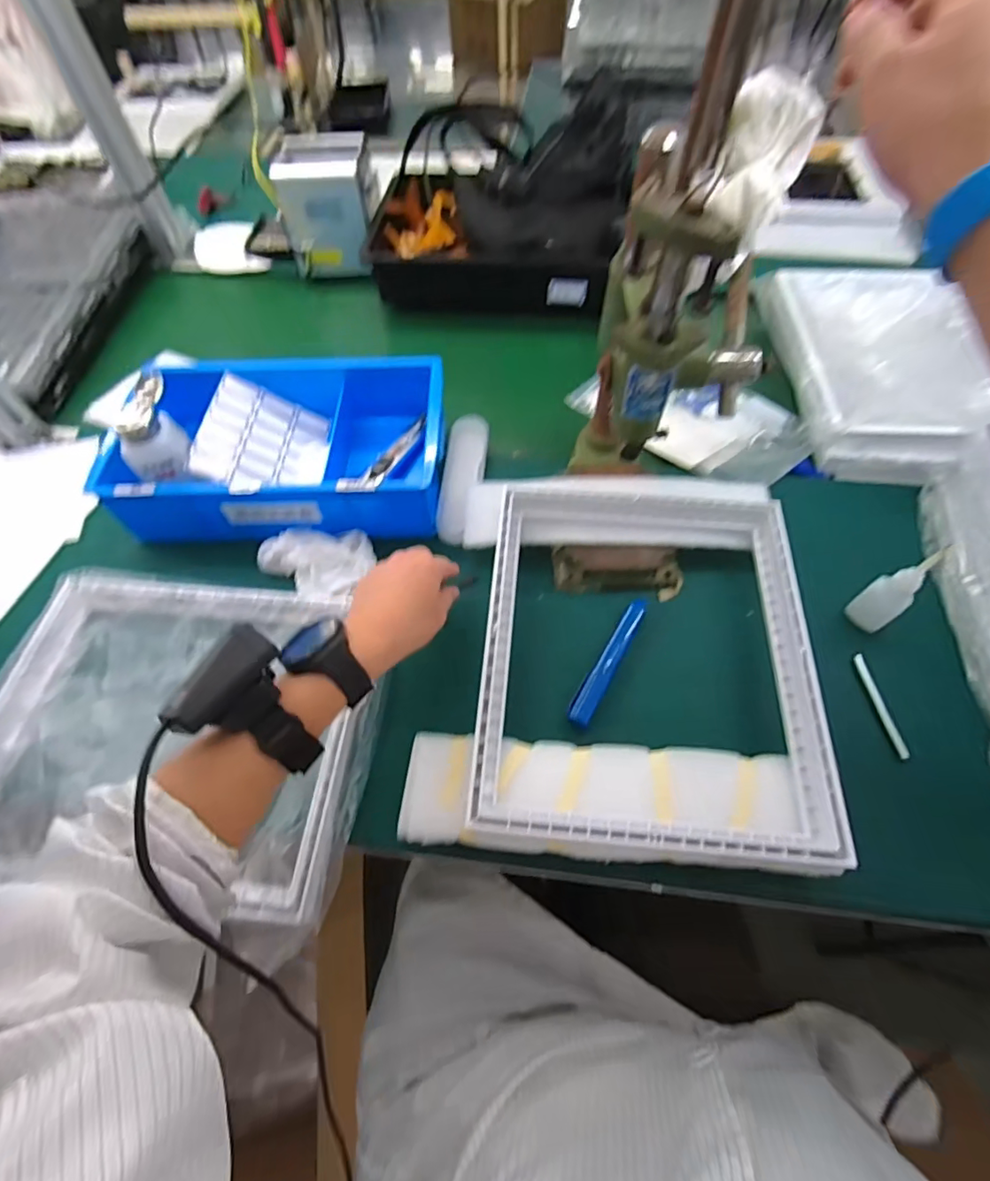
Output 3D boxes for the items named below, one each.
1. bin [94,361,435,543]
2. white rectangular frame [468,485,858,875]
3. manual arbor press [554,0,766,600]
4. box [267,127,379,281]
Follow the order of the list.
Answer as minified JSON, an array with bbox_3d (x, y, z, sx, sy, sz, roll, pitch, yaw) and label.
[{"bbox_3d":[-0.230,-0.171,0.609,0.348,0.075,0.209,0,59,2],"label":"bin"},{"bbox_3d":[0.134,0.043,0.475,0.284,0.040,0.351,3,59,4],"label":"white rectangular frame"},{"bbox_3d":[0.141,-0.169,0.426,0.123,0.401,0.174,13,60,9],"label":"manual arbor press"},{"bbox_3d":[-0.248,-0.580,0.817,0.132,0.141,0.121,-4,59,-1],"label":"box"}]

